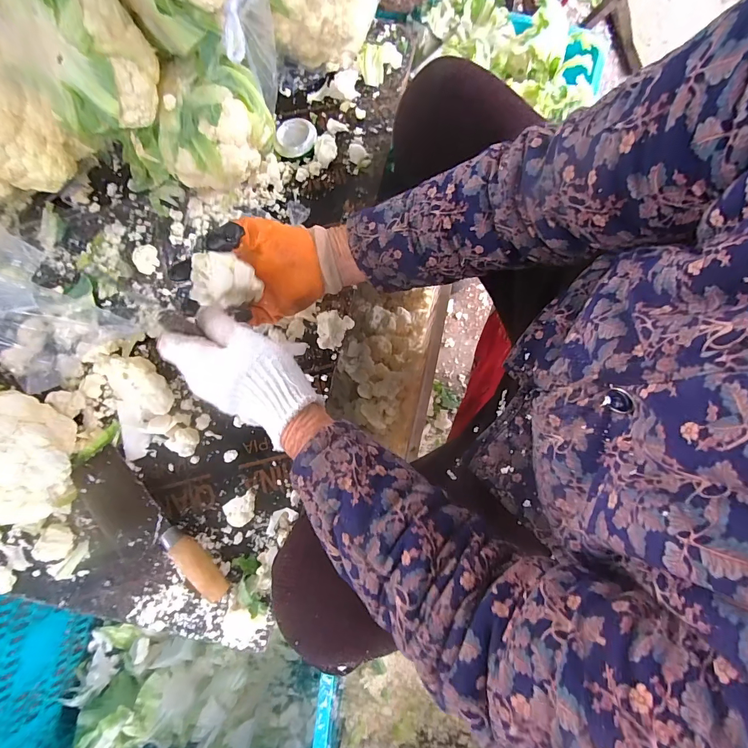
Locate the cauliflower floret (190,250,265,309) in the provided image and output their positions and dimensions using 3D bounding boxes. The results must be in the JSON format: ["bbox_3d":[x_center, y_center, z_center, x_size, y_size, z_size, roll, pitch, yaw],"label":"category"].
[{"bbox_3d":[-0.154,-0.092,0.381,0.068,0.036,0.039,8,78,1],"label":"cauliflower floret"}]

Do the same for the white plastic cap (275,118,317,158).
[{"bbox_3d":[-0.113,-0.339,0.539,0.061,0.019,0.054,-10,78,-2],"label":"white plastic cap"}]

